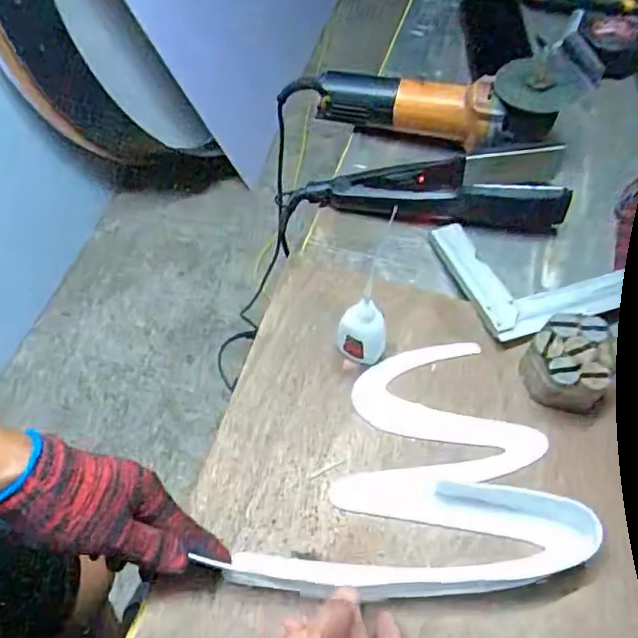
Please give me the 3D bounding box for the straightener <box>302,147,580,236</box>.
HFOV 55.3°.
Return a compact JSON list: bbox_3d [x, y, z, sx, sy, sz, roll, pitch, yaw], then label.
[{"bbox_3d":[0.124,-0.145,0.649,0.268,0.045,0.081,3,59,2],"label":"straightener"}]

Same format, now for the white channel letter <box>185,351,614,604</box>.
[{"bbox_3d":[0.057,0.116,0.503,0.267,0.046,0.207,-6,59,-4],"label":"white channel letter"}]

